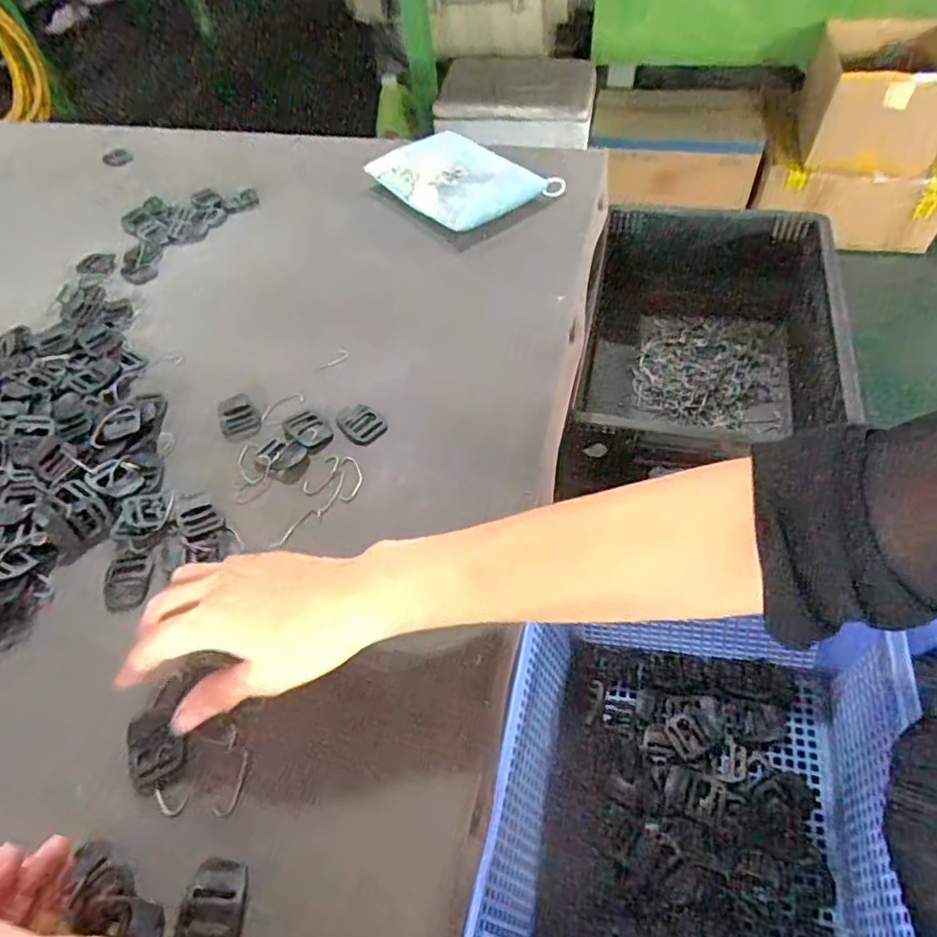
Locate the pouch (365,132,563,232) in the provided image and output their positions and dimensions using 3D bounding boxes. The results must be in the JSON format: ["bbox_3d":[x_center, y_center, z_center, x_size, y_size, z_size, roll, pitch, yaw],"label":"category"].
[{"bbox_3d":[-0.007,-0.314,0.641,0.133,0.030,0.155,-33,58,-18],"label":"pouch"}]

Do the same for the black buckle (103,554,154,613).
[{"bbox_3d":[-0.220,0.072,0.390,0.031,0.010,0.038,-6,54,1],"label":"black buckle"}]

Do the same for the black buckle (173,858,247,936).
[{"bbox_3d":[-0.121,0.207,0.285,0.027,0.007,0.039,-1,54,4],"label":"black buckle"}]

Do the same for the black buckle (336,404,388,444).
[{"bbox_3d":[-0.081,-0.035,0.455,0.036,0.004,0.030,37,65,27],"label":"black buckle"}]

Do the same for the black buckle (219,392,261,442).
[{"bbox_3d":[-0.180,-0.041,0.474,0.029,0.007,0.047,-27,56,-14],"label":"black buckle"}]

